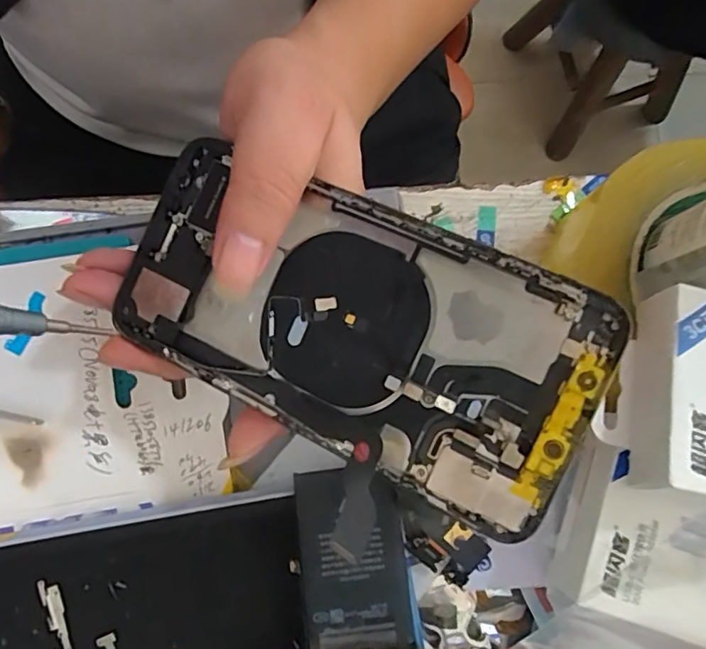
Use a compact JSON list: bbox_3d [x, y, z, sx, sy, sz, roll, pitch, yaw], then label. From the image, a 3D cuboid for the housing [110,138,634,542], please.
[{"bbox_3d":[-0.003,-0.001,0.174,0.155,0.009,0.073,26,91,15],"label":"housing"}]

